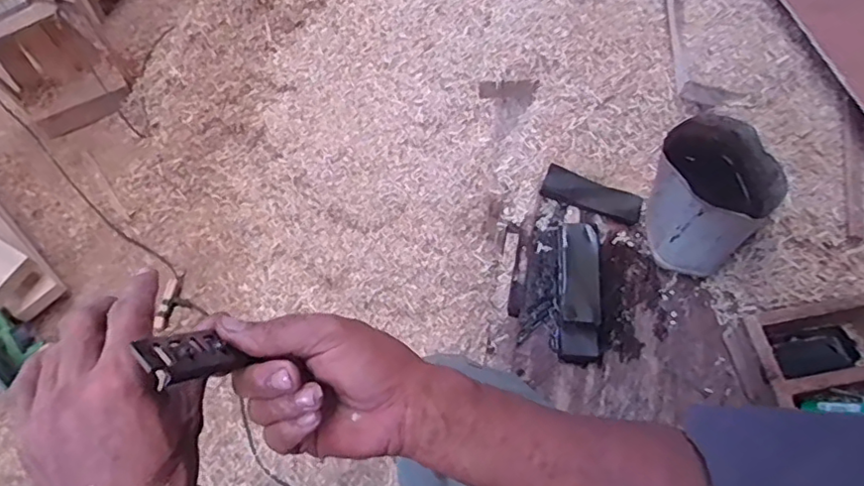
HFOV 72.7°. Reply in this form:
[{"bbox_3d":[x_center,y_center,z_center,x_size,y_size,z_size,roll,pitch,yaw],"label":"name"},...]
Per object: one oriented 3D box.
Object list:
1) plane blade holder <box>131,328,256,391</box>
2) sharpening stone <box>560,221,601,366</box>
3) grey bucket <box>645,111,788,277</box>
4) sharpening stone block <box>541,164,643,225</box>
[{"bbox_3d":[-0.136,0.064,0.339,0.033,0.065,0.006,41,104,13],"label":"plane blade holder"},{"bbox_3d":[0.211,0.064,0.840,0.053,0.054,0.200,5,61,1],"label":"sharpening stone"},{"bbox_3d":[0.395,-0.068,0.848,0.155,0.143,0.178,18,62,8],"label":"grey bucket"},{"bbox_3d":[0.254,-0.076,0.928,0.155,0.025,0.055,24,63,11],"label":"sharpening stone block"}]

